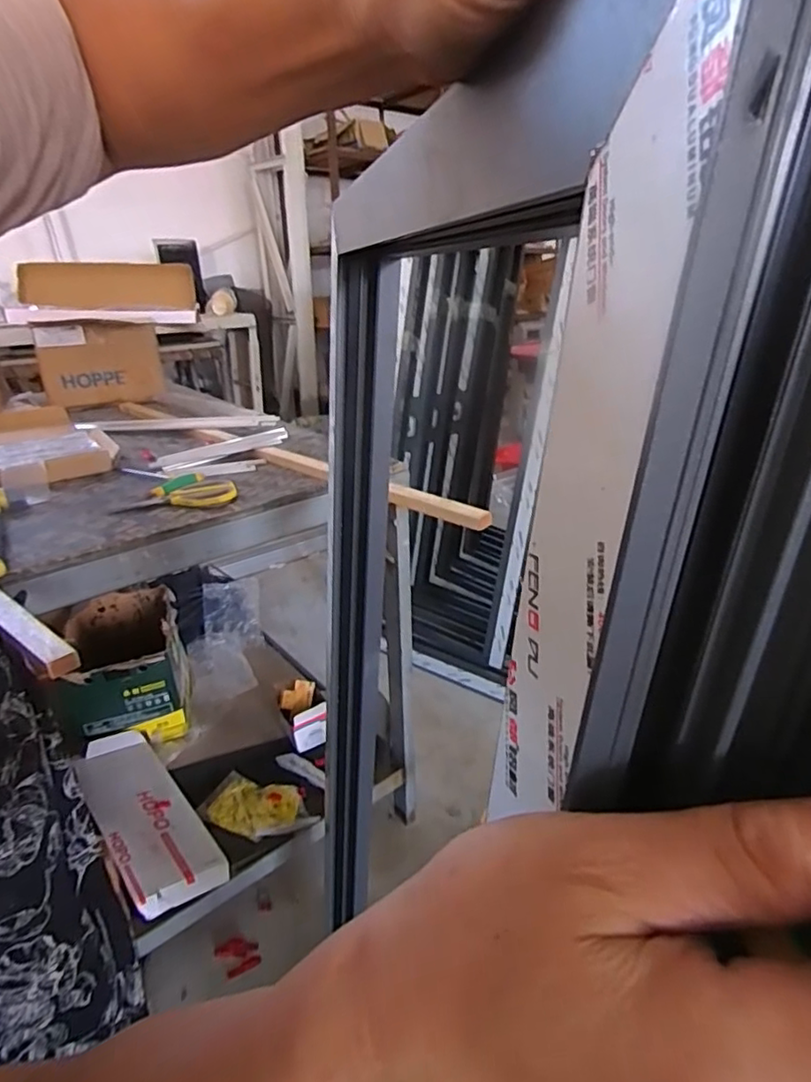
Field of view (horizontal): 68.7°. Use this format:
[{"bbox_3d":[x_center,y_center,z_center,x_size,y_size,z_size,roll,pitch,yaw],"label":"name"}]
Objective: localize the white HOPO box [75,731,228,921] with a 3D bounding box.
[{"bbox_3d":[-0.508,0.509,1.134,0.158,0.049,0.472,-20,30,-35],"label":"white HOPO box"}]

